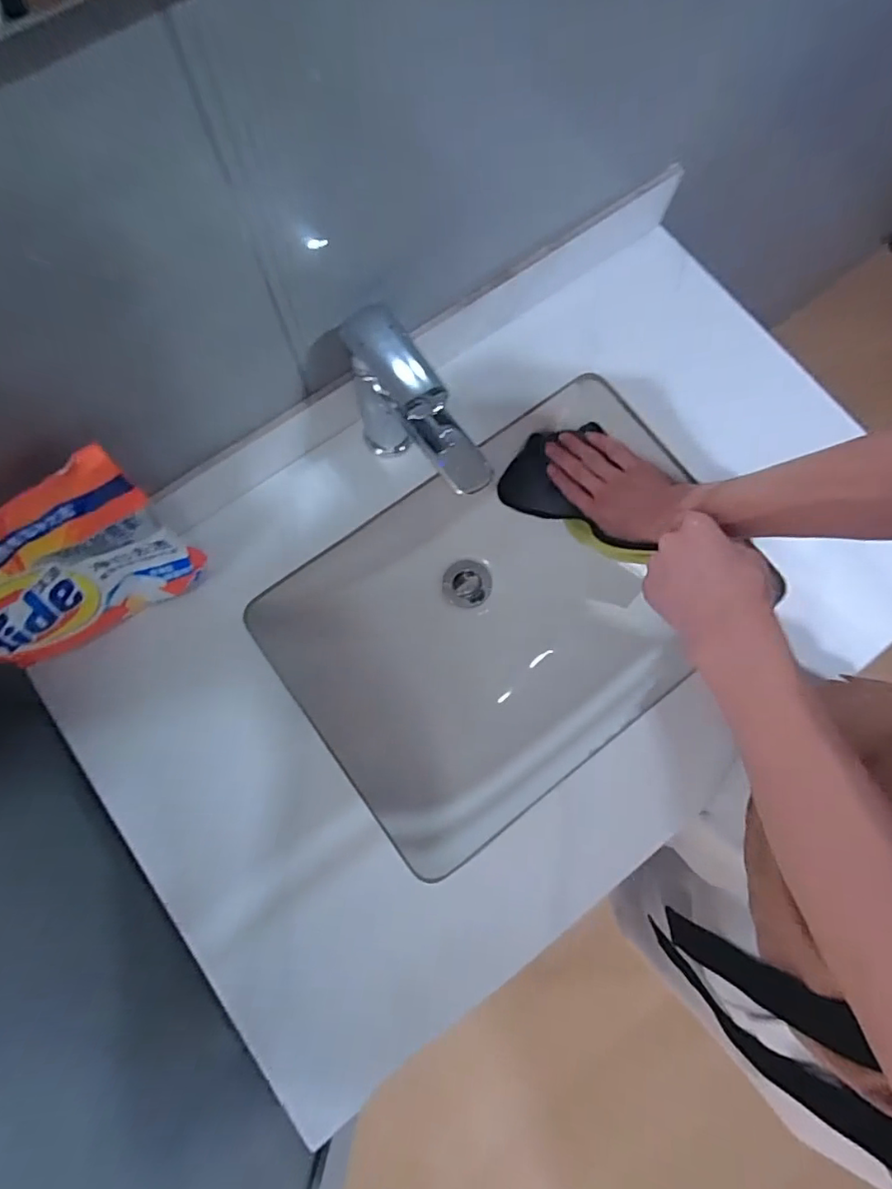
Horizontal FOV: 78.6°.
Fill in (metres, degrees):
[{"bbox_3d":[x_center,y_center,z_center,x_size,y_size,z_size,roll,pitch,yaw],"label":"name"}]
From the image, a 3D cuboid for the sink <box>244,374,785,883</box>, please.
[{"bbox_3d":[0.057,0.018,0.594,0.450,0.125,0.346,-35,80,-9],"label":"sink"}]

